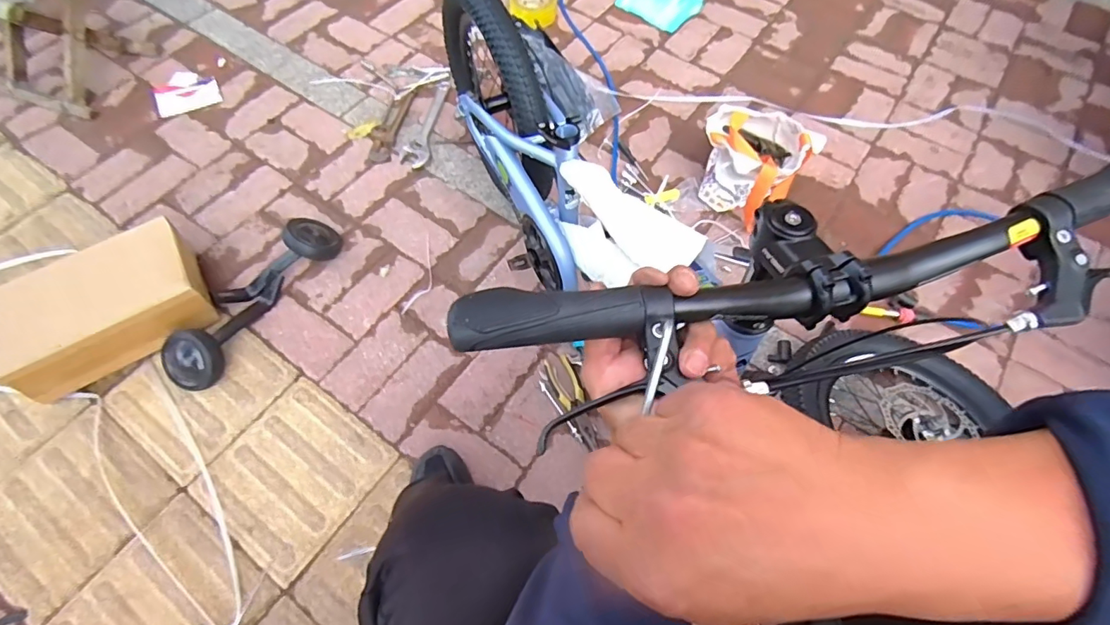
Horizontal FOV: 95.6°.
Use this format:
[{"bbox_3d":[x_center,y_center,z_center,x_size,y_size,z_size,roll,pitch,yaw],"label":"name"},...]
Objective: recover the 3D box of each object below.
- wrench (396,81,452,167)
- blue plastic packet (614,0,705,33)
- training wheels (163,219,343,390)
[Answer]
[{"bbox_3d":[-0.317,-0.462,1.222,0.077,0.011,0.289,4,61,3],"label":"wrench"},{"bbox_3d":[0.293,-0.904,1.456,0.227,0.038,0.160,40,69,20],"label":"blue plastic packet"},{"bbox_3d":[-0.578,-0.041,0.955,0.132,0.073,0.390,26,65,14],"label":"training wheels"}]

